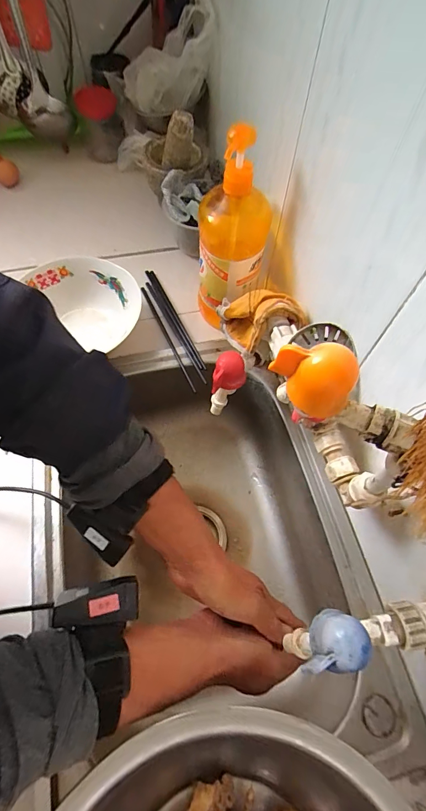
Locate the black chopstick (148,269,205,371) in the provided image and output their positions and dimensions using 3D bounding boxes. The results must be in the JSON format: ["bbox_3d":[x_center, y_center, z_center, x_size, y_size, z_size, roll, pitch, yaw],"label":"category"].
[{"bbox_3d":[-0.059,-0.147,0.597,0.010,0.010,0.229,-22,66,-13],"label":"black chopstick"}]

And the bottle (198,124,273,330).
[{"bbox_3d":[0.025,-0.222,0.495,0.095,0.257,0.093,8,63,2],"label":"bottle"}]

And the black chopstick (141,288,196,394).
[{"bbox_3d":[-0.073,-0.111,0.585,0.007,0.009,0.227,-22,66,-13],"label":"black chopstick"}]

